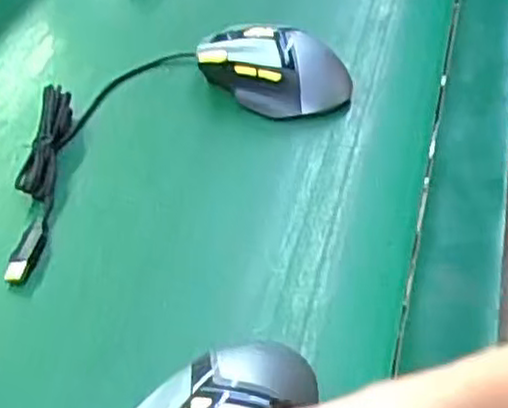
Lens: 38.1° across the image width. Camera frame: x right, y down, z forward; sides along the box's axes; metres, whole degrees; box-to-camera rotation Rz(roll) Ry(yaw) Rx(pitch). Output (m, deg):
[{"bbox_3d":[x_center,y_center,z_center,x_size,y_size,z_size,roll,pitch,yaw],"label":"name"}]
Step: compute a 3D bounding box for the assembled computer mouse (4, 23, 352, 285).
[{"bbox_3d":[-0.075,-0.071,0.515,0.274,0.045,0.134,-29,52,-26],"label":"assembled computer mouse"}]

